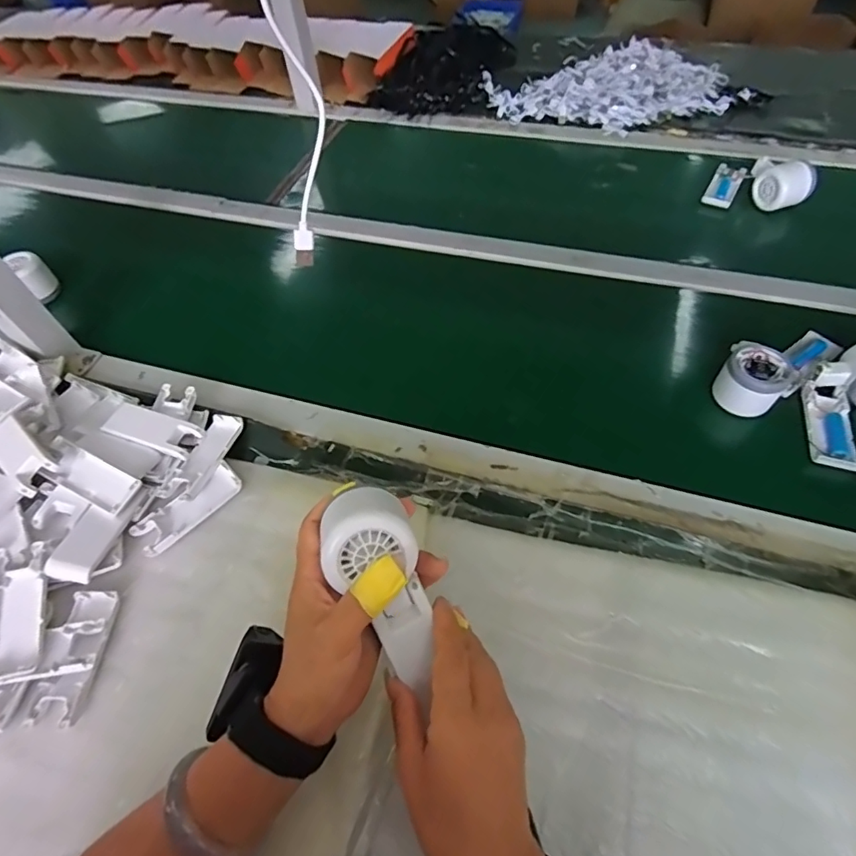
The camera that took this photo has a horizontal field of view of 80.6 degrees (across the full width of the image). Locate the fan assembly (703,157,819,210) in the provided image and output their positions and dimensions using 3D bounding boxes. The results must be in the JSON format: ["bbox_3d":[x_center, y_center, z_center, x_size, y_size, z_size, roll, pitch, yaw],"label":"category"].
[{"bbox_3d":[0.489,-0.365,0.736,0.131,0.053,0.092,26,59,21],"label":"fan assembly"}]

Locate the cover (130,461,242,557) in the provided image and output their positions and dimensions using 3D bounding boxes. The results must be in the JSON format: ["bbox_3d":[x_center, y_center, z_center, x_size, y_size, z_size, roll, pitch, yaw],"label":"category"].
[{"bbox_3d":[-0.233,0.077,0.490,0.103,0.009,0.040,-40,61,-23],"label":"cover"}]

